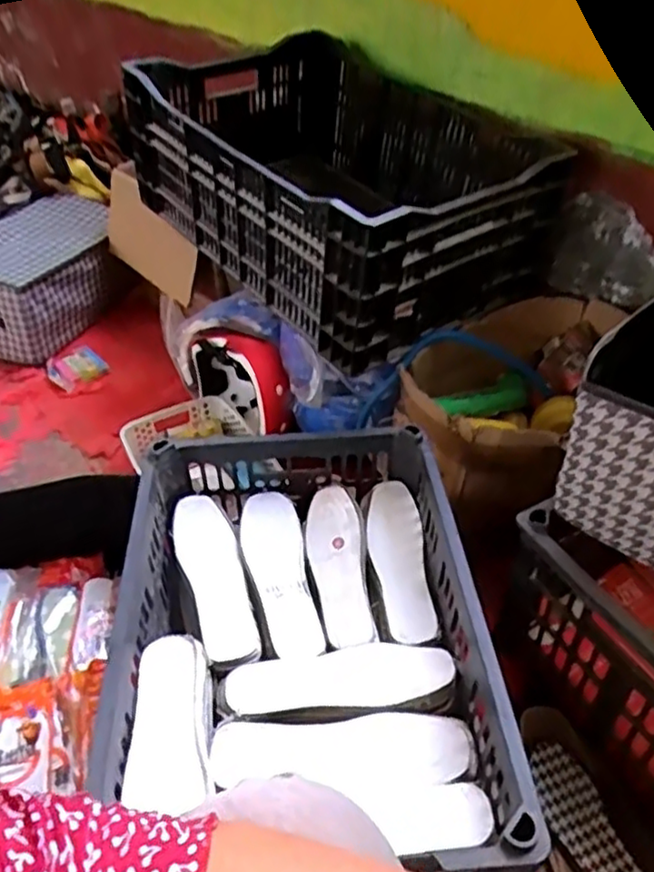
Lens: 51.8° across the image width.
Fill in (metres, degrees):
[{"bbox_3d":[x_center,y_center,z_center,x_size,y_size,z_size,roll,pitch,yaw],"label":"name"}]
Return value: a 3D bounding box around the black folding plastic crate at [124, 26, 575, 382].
[{"bbox_3d":[0.020,-0.394,1.061,0.449,0.258,0.600,-33,50,-29],"label":"black folding plastic crate"}]

